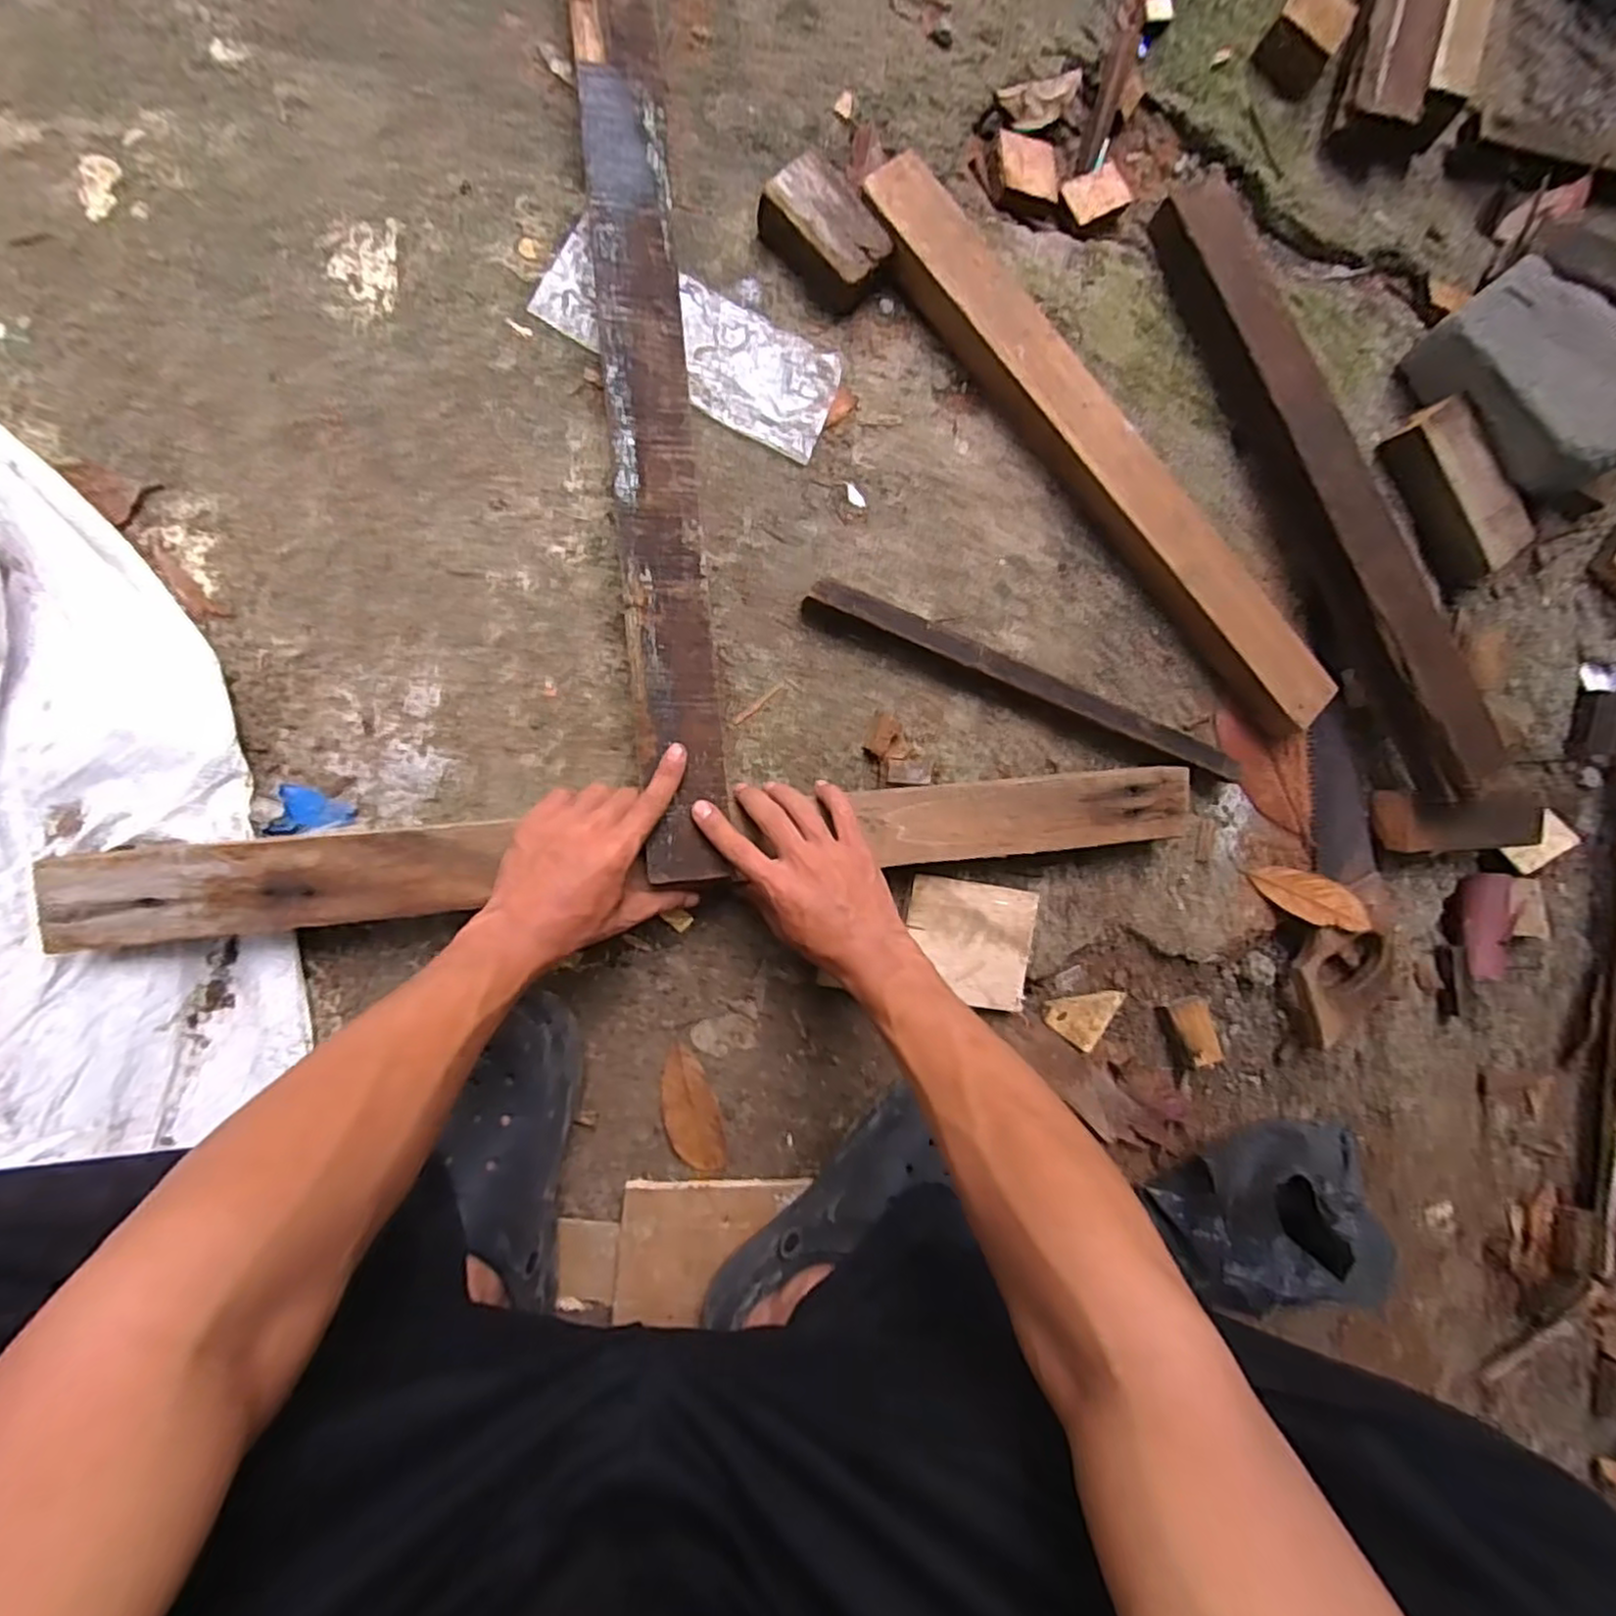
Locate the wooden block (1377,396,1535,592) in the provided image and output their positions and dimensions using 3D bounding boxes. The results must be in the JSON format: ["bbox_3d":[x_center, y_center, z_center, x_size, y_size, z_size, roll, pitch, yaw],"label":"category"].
[{"bbox_3d":[0.603,-0.294,0.668,0.067,0.046,0.162,-37,96,-6],"label":"wooden block"}]

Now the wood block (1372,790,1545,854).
[{"bbox_3d":[0.601,0.013,0.672,0.140,0.047,0.056,0,91,-9],"label":"wood block"}]

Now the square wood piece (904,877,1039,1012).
[{"bbox_3d":[0.133,0.112,0.605,0.108,0.020,0.099,9,89,-9],"label":"square wood piece"}]

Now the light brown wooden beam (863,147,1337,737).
[{"bbox_3d":[0.250,-0.286,0.605,0.070,0.045,0.567,-43,96,-6],"label":"light brown wooden beam"}]

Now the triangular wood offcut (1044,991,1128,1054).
[{"bbox_3d":[0.245,0.176,0.636,0.055,0.007,0.062,40,85,-7],"label":"triangular wood offcut"}]

